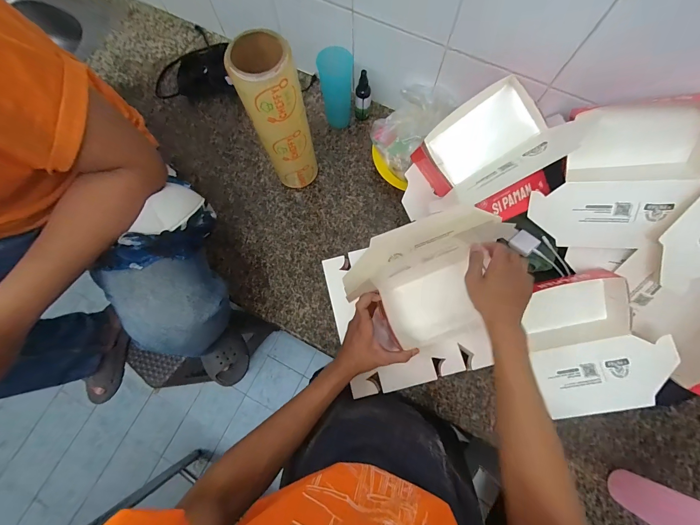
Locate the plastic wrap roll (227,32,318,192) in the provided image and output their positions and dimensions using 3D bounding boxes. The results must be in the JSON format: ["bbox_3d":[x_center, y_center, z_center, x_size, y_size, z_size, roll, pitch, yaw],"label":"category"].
[{"bbox_3d":[-0.125,-0.253,0.569,0.097,0.331,0.076,-19,77,-3],"label":"plastic wrap roll"}]

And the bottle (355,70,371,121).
[{"bbox_3d":[0.031,-0.394,0.710,0.040,0.117,0.035,-4,77,1],"label":"bottle"}]

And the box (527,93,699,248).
[{"bbox_3d":[0.454,-0.145,0.511,0.227,0.075,0.256,13,115,12],"label":"box"}]

